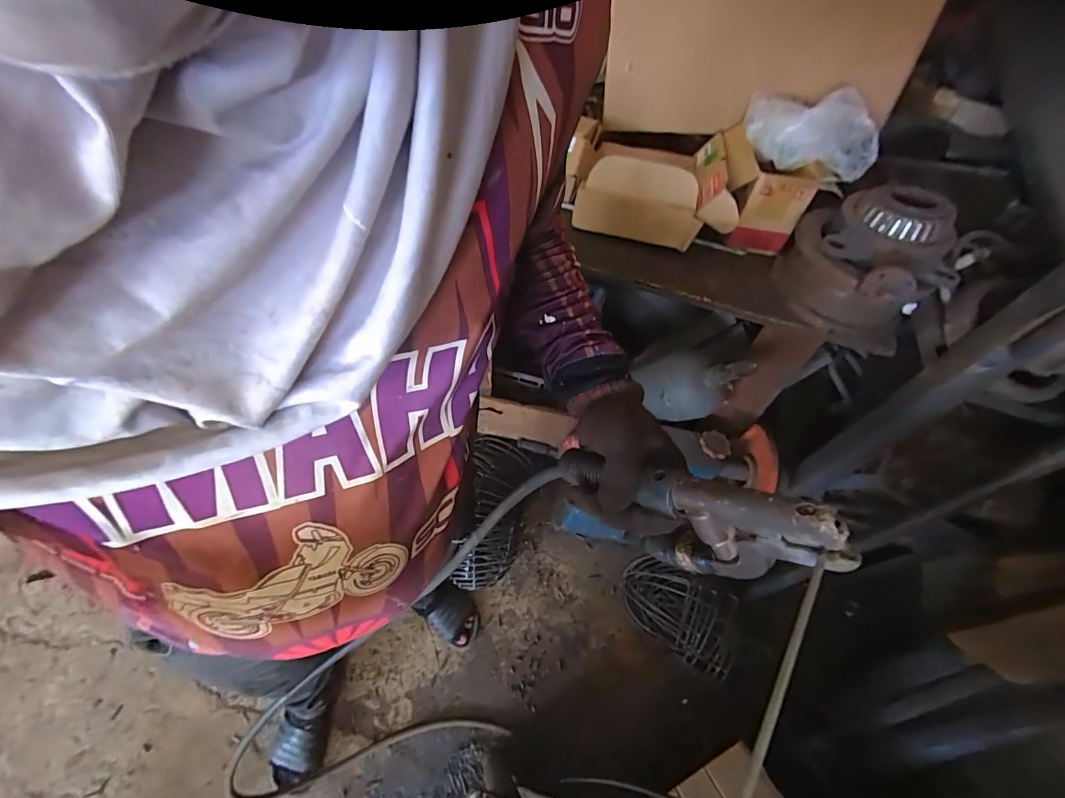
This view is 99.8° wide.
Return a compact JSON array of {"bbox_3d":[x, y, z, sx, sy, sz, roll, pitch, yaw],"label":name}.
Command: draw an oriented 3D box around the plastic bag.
[{"bbox_3d":[0.459,-0.461,0.762,0.079,0.104,0.237,-31,63,-24],"label":"plastic bag"}]

